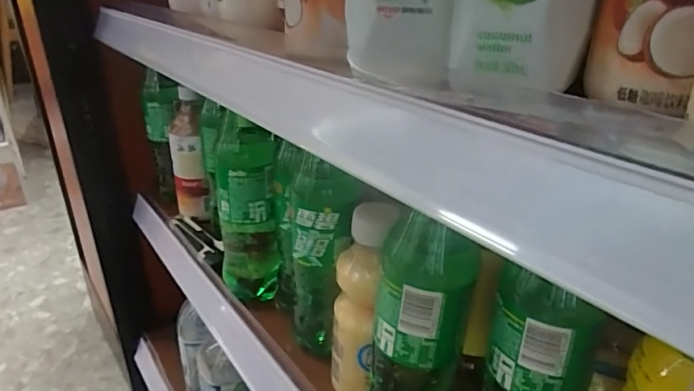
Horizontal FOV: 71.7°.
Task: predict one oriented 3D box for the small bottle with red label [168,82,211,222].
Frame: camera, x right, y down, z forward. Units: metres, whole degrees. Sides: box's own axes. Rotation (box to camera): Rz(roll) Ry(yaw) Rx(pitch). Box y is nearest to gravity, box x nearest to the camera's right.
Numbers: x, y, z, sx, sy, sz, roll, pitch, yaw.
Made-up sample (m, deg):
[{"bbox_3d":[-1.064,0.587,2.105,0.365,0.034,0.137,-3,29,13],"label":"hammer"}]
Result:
[{"bbox_3d":[-0.219,-0.055,0.661,0.044,0.175,0.049,-10,27,-21],"label":"small bottle with red label"}]

